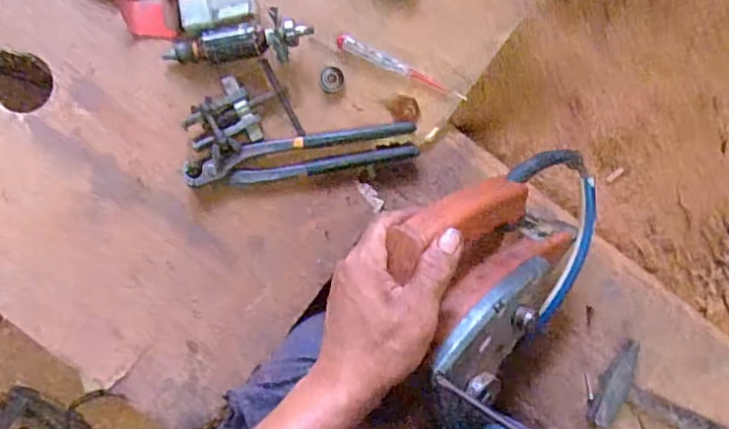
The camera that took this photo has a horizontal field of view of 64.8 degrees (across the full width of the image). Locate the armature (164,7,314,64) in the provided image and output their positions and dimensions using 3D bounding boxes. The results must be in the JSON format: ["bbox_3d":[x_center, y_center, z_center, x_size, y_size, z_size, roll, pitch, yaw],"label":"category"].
[{"bbox_3d":[-0.119,-0.157,0.537,0.138,0.033,0.040,-15,92,0],"label":"armature"}]

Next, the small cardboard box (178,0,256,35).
[{"bbox_3d":[-0.137,-0.189,0.541,0.070,0.031,0.033,-15,92,0],"label":"small cardboard box"}]

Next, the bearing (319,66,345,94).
[{"bbox_3d":[-0.031,-0.130,0.556,0.023,0.005,0.025,9,92,-1],"label":"bearing"}]

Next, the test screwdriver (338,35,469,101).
[{"bbox_3d":[0.037,-0.142,0.561,0.134,0.014,0.014,24,92,-1],"label":"test screwdriver"}]

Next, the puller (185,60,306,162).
[{"bbox_3d":[-0.116,-0.094,0.538,0.095,0.030,0.066,-23,92,0],"label":"puller"}]

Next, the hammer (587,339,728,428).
[{"bbox_3d":[0.371,0.238,0.572,0.303,0.020,0.083,30,92,-1],"label":"hammer"}]

